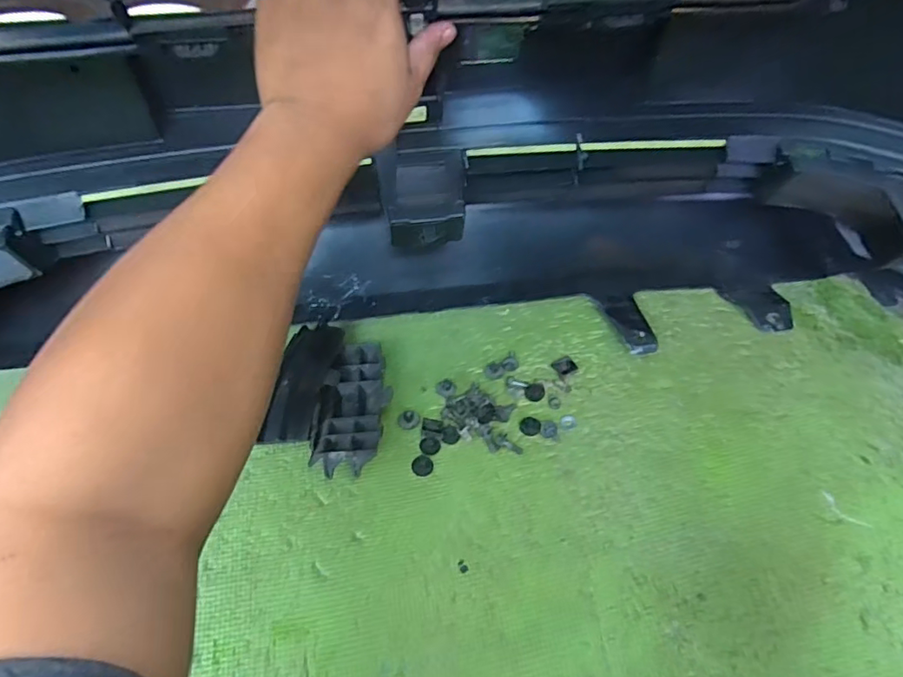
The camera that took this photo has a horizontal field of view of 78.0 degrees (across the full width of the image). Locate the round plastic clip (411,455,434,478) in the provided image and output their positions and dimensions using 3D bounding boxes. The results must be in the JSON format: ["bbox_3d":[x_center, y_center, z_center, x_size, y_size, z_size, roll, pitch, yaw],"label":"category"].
[{"bbox_3d":[-0.026,0.112,0.497,0.019,0.004,0.020,0,53,1],"label":"round plastic clip"}]

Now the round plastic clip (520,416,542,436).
[{"bbox_3d":[0.074,0.082,0.523,0.020,0.004,0.018,-6,54,-3],"label":"round plastic clip"}]

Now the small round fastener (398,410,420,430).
[{"bbox_3d":[-0.040,0.076,0.526,0.019,0.007,0.020,0,53,1],"label":"small round fastener"}]

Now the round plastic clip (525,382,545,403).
[{"bbox_3d":[0.081,0.052,0.544,0.019,0.004,0.019,0,53,1],"label":"round plastic clip"}]

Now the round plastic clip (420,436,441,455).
[{"bbox_3d":[-0.019,0.098,0.511,0.019,0.004,0.016,-6,54,-3],"label":"round plastic clip"}]

